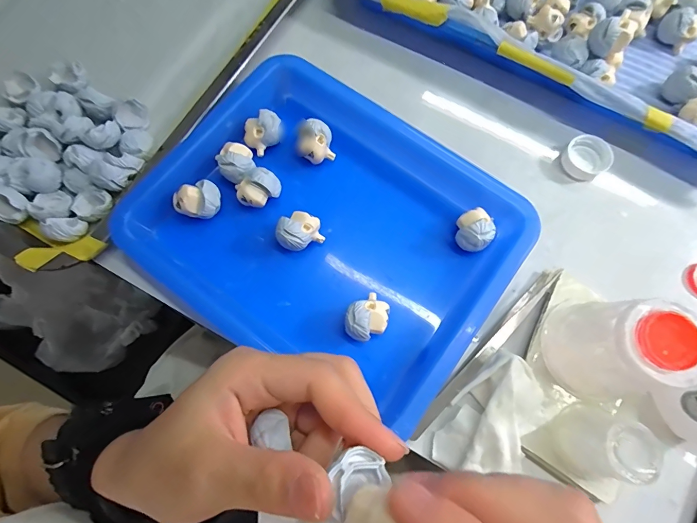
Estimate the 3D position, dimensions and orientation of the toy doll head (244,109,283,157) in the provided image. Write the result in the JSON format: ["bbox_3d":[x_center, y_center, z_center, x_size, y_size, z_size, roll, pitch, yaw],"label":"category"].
[{"bbox_3d":[-0.059,-0.090,0.260,0.026,0.022,0.020,-35,76,-9],"label":"toy doll head"}]

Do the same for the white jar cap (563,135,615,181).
[{"bbox_3d":[0.169,-0.074,0.269,0.031,0.011,0.029,0,73,1],"label":"white jar cap"}]

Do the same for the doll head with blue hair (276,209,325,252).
[{"bbox_3d":[-0.031,-0.018,0.242,0.028,0.025,0.021,-32,76,-8],"label":"doll head with blue hair"}]

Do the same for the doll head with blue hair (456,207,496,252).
[{"bbox_3d":[0.080,-0.020,0.241,0.021,0.023,0.026,1,73,1],"label":"doll head with blue hair"}]

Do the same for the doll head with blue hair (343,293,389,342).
[{"bbox_3d":[0.011,0.035,0.227,0.028,0.026,0.021,-31,75,-8],"label":"doll head with blue hair"}]

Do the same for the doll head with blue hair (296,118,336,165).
[{"bbox_3d":[-0.023,-0.080,0.257,0.024,0.024,0.021,-13,74,-3],"label":"doll head with blue hair"}]

